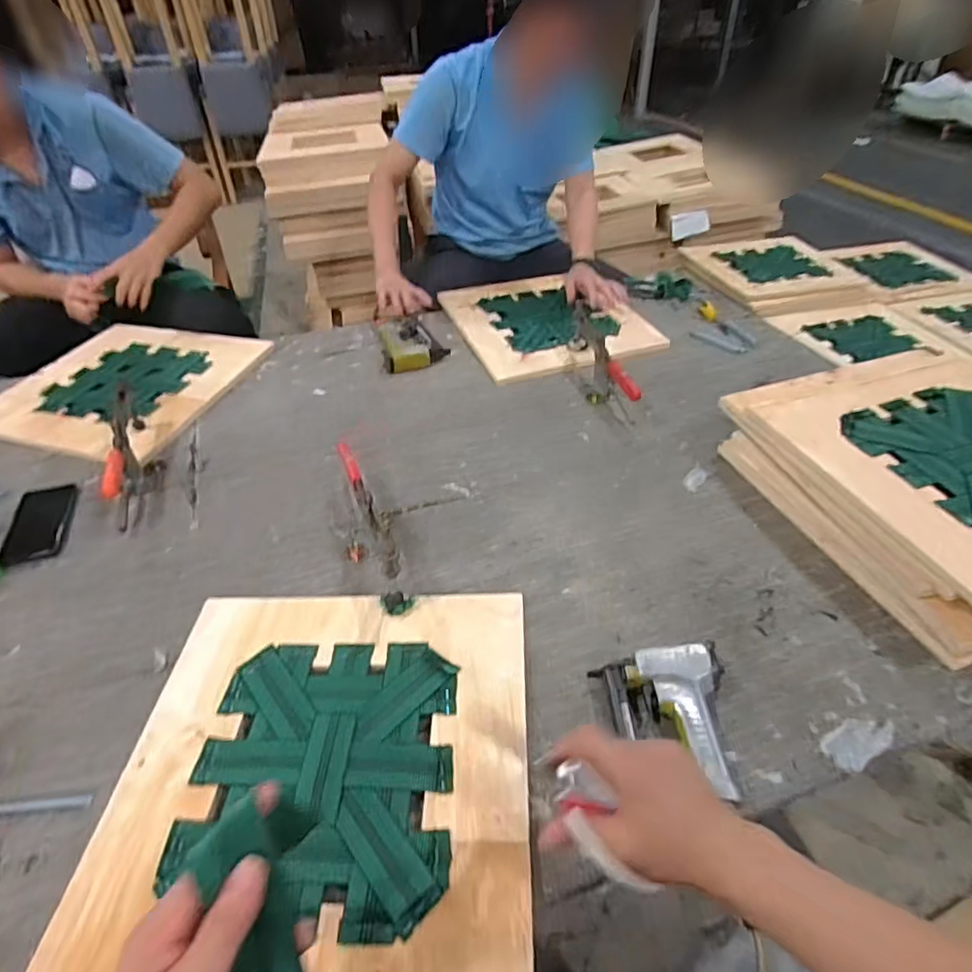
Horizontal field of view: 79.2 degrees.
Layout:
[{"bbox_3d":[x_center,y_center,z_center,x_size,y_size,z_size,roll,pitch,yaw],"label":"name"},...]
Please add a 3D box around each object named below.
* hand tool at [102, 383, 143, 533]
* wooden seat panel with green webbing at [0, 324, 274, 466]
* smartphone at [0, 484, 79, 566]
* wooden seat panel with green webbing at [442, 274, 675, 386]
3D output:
[{"bbox_3d":[-0.574,-0.053,0.929,0.022,0.105,0.241,-13,43,-12],"label":"hand tool"},{"bbox_3d":[-0.718,-0.220,1.200,0.398,0.025,0.466,8,43,11],"label":"wooden seat panel with green webbing"},{"bbox_3d":[-0.673,0.056,0.891,0.081,0.011,0.168,-15,44,-14],"label":"smartphone"},{"bbox_3d":[0.135,-0.395,1.367,0.395,0.022,0.464,-13,42,-12],"label":"wooden seat panel with green webbing"}]

